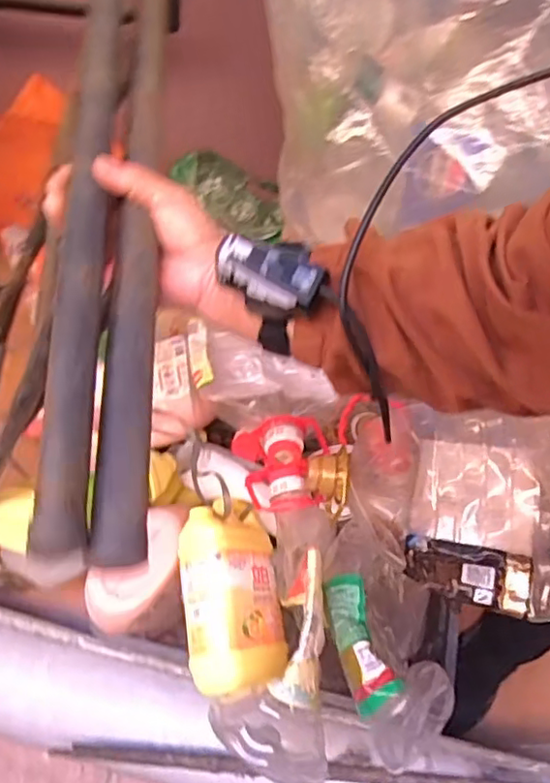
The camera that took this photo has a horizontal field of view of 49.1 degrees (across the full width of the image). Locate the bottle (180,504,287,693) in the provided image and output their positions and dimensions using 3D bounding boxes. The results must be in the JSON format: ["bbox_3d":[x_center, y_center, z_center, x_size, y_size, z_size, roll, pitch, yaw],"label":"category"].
[{"bbox_3d":[-0.054,0.232,0.714,0.105,0.095,0.223,-5,62,-6],"label":"bottle"}]

